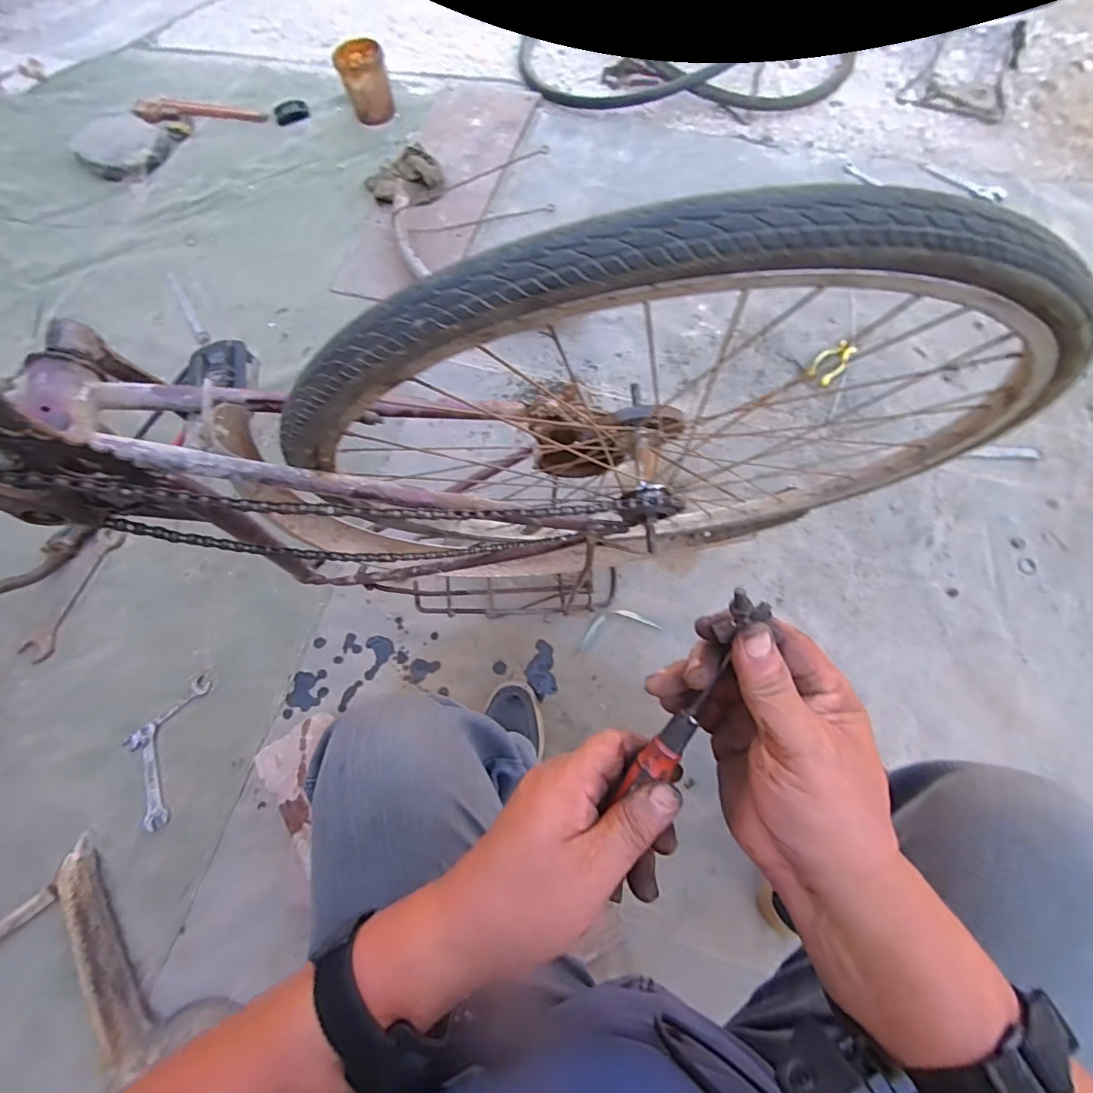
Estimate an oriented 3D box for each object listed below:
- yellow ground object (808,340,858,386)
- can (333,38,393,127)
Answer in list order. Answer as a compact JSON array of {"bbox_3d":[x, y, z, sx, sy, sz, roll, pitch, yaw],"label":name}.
[{"bbox_3d":[0.562,-0.365,1.033,0.054,0.005,0.107,43,79,13],"label":"yellow ground object"},{"bbox_3d":[-0.424,-1.092,1.243,0.106,0.125,0.101,-1,69,3],"label":"can"}]

